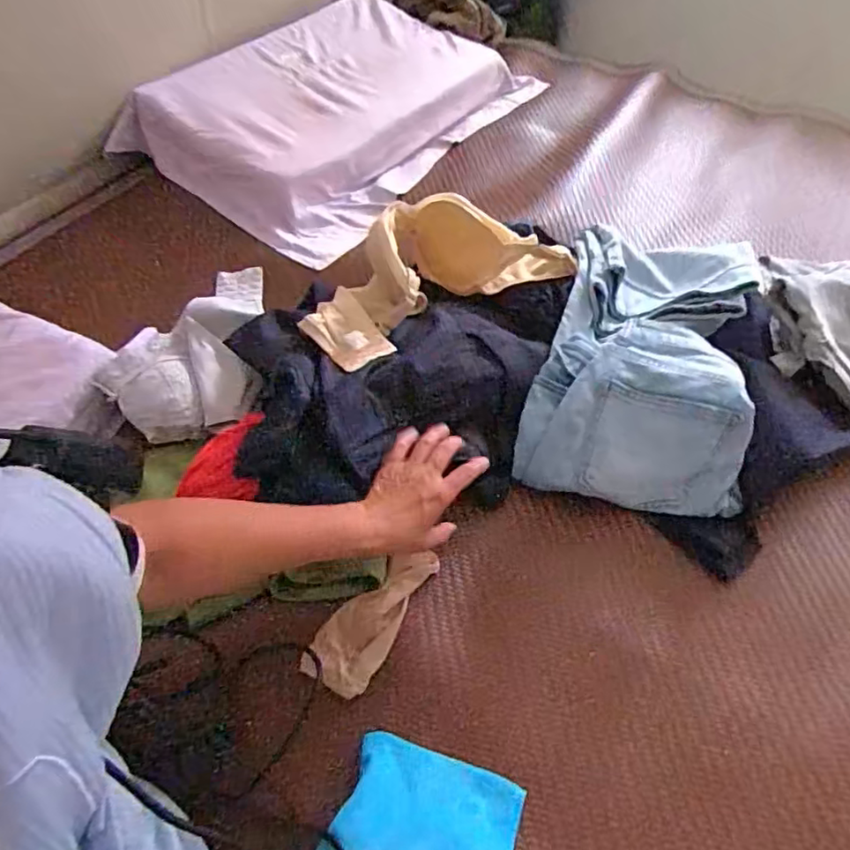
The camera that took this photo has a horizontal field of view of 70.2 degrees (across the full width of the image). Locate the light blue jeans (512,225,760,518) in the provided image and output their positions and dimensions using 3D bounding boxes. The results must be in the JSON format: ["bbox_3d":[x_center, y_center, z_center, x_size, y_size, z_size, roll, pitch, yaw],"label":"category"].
[{"bbox_3d":[0.260,-0.106,0.735,0.229,0.108,0.418,11,54,8],"label":"light blue jeans"}]

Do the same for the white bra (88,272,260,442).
[{"bbox_3d":[-0.261,-0.109,0.770,0.161,0.073,0.312,13,54,9],"label":"white bra"}]

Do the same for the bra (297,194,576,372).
[{"bbox_3d":[0.002,-0.199,0.775,0.354,0.083,0.183,-30,59,-20],"label":"bra"}]

